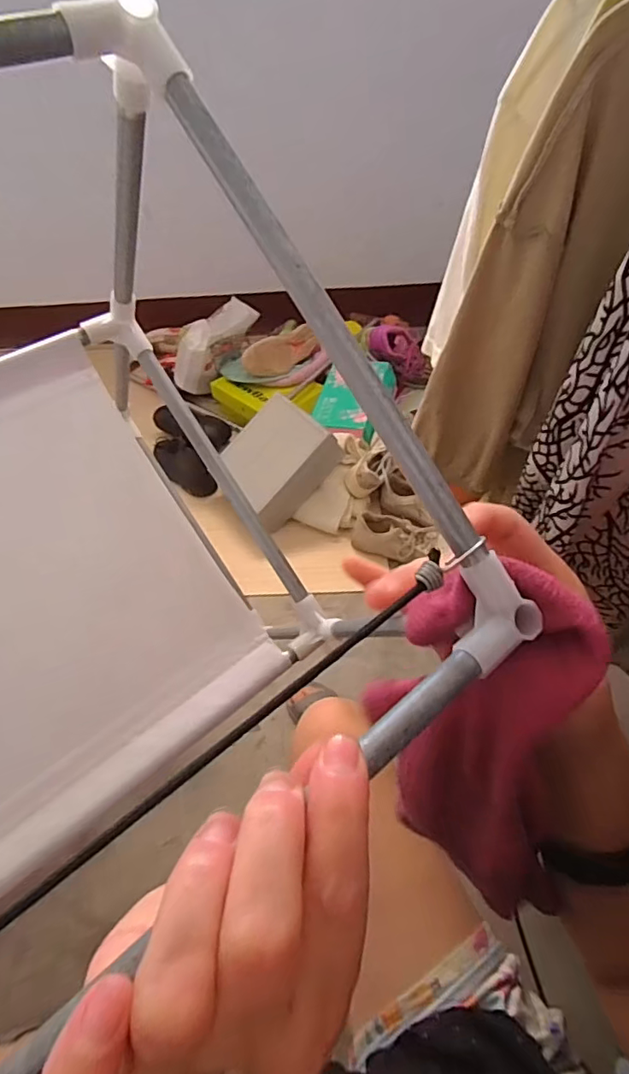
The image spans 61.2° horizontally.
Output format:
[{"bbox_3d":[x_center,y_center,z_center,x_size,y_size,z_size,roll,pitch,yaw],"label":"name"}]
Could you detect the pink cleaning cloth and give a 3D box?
[{"bbox_3d":[0.075,0.121,0.262,0.070,0.238,0.058,-17,34,-16],"label":"pink cleaning cloth"}]

